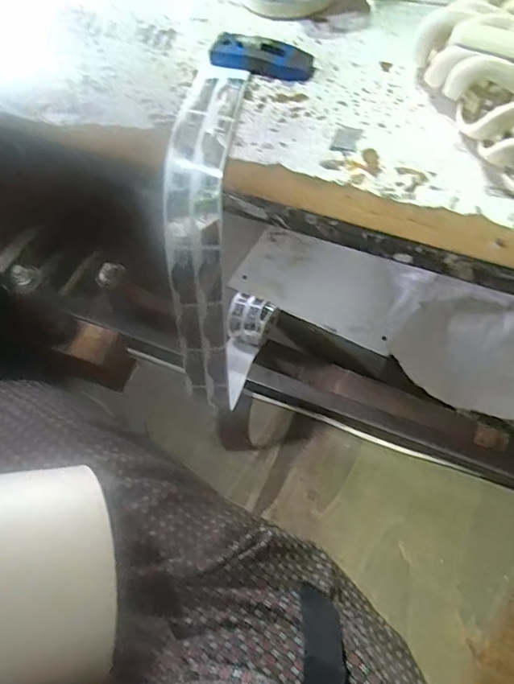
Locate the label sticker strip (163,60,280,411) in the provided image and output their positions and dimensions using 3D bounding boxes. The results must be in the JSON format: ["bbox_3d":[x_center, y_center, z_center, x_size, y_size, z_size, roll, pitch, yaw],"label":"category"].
[{"bbox_3d":[-0.048,-0.100,0.809,0.082,0.547,0.295,10,56,12],"label":"label sticker strip"}]

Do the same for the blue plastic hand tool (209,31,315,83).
[{"bbox_3d":[0.007,-0.391,0.669,0.142,0.026,0.045,15,61,9],"label":"blue plastic hand tool"}]

